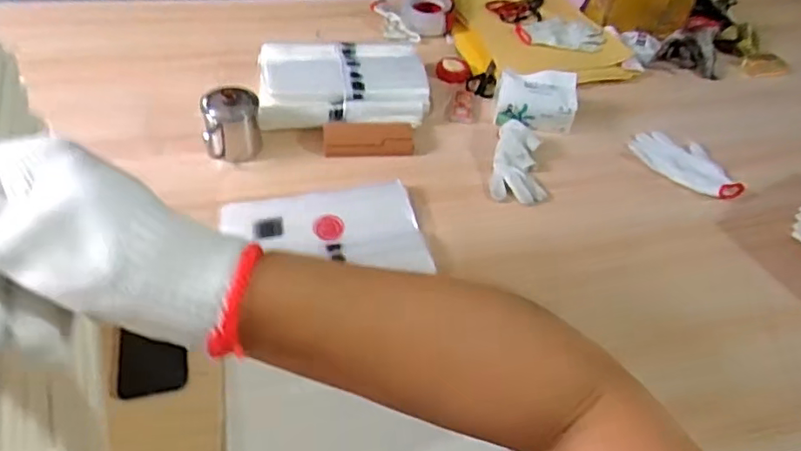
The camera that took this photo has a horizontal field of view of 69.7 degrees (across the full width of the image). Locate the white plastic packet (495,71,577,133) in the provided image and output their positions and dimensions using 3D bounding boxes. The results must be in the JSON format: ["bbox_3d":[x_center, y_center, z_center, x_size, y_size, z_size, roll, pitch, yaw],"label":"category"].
[{"bbox_3d":[0.248,-0.230,1.046,0.138,0.064,0.093,8,46,1],"label":"white plastic packet"}]

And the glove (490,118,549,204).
[{"bbox_3d":[0.198,-0.113,0.978,0.085,0.023,0.168,7,60,0],"label":"glove"}]

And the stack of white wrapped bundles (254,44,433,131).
[{"bbox_3d":[-0.104,-0.265,1.056,0.299,0.061,0.210,-5,48,-11],"label":"stack of white wrapped bundles"}]

